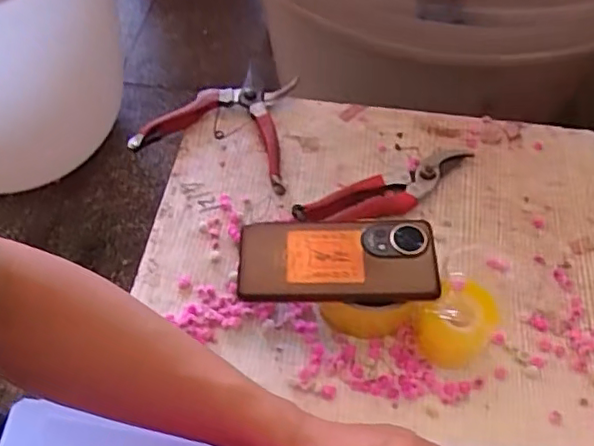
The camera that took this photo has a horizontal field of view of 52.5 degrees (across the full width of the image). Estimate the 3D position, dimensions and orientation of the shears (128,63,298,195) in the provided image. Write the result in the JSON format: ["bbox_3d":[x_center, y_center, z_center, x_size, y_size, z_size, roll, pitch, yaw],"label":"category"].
[{"bbox_3d":[-0.070,-0.109,0.640,0.167,0.016,0.139,17,57,11],"label":"shears"}]

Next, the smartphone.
[{"bbox_3d":[0.033,0.030,0.496,0.159,0.016,0.073,1,56,-1],"label":"smartphone"}]

